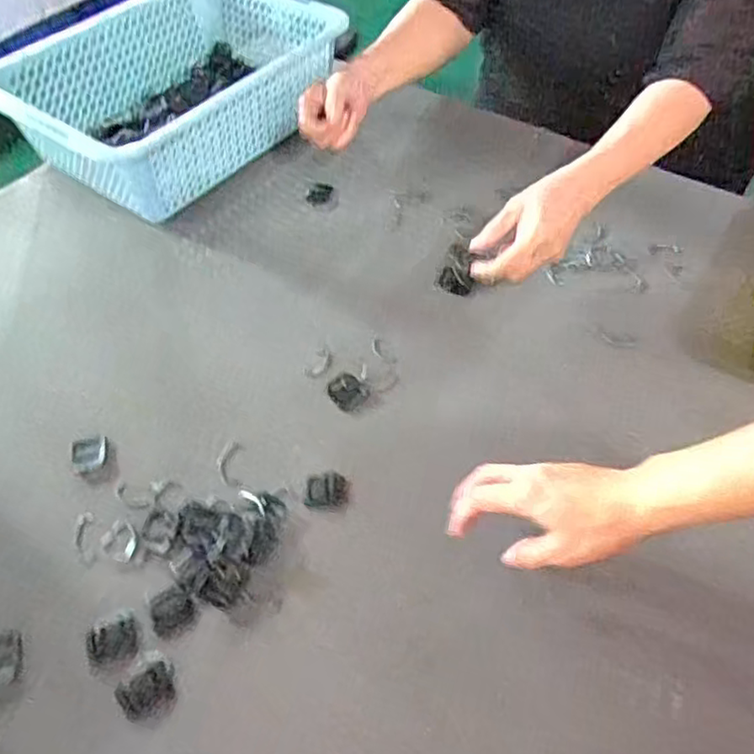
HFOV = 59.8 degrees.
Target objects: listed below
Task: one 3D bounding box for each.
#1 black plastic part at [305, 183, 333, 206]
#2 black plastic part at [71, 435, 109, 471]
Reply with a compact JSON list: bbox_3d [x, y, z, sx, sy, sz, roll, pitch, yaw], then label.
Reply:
[{"bbox_3d":[-0.069,-0.222,0.797,0.028,0.005,0.036,15,55,13],"label":"black plastic part"},{"bbox_3d":[-0.253,0.068,0.576,0.033,0.012,0.030,-14,54,-8],"label":"black plastic part"}]

